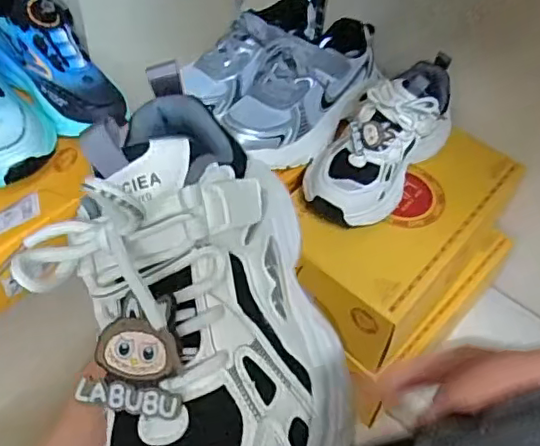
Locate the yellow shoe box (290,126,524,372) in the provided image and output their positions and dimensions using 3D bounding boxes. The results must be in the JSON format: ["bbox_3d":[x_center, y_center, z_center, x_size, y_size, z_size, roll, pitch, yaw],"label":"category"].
[{"bbox_3d":[0.160,0.000,0.707,0.165,0.090,0.298,36,57,21],"label":"yellow shoe box"}]

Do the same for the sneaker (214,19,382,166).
[{"bbox_3d":[0.036,-0.168,0.703,0.119,0.094,0.223,31,55,18],"label":"sneaker"}]

